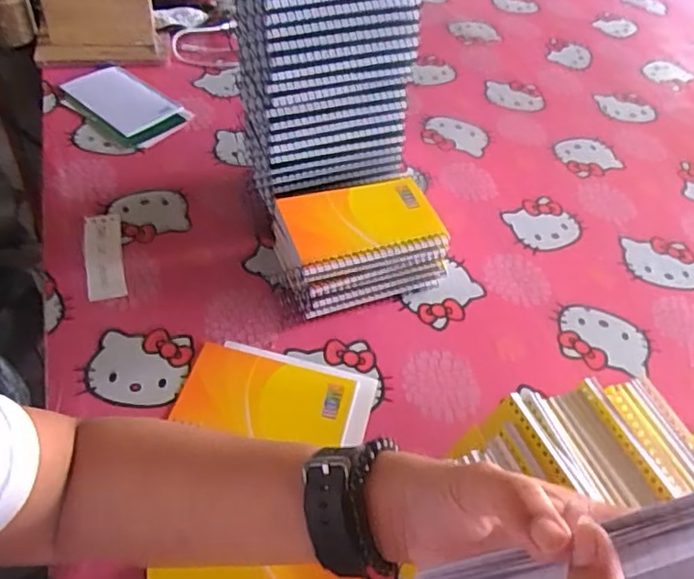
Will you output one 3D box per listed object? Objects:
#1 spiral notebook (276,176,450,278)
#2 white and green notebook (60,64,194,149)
[{"bbox_3d":[0.014,-0.058,0.525,0.132,0.017,0.082,-12,51,-18],"label":"spiral notebook"},{"bbox_3d":[-0.262,-0.219,0.712,0.147,0.007,0.091,33,53,21],"label":"white and green notebook"}]

